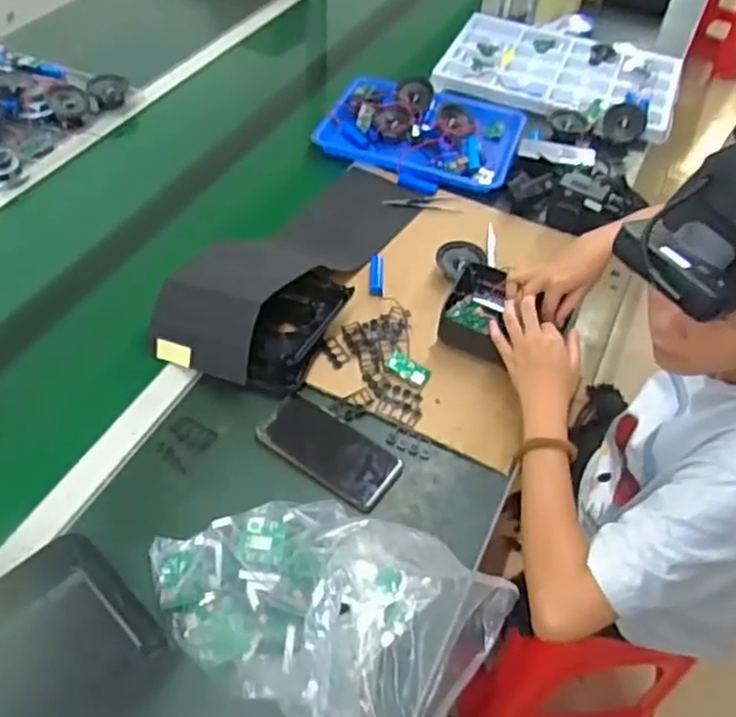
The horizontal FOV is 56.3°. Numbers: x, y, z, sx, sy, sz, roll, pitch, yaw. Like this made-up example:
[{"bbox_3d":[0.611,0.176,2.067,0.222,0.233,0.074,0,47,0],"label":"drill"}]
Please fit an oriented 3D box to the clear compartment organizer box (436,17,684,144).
[{"bbox_3d":[0.398,-0.600,1.421,0.472,0.037,0.383,19,51,12],"label":"clear compartment organizer box"}]

